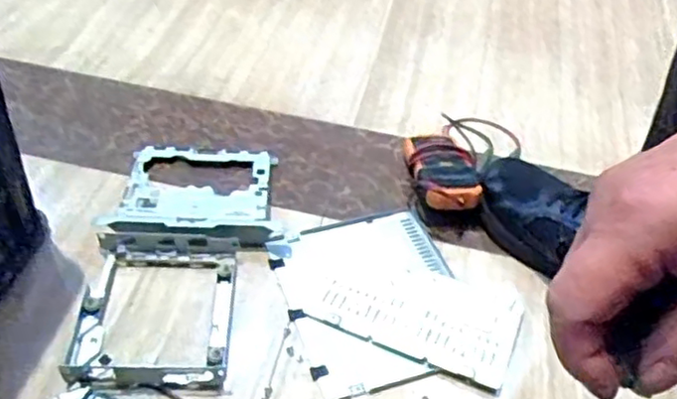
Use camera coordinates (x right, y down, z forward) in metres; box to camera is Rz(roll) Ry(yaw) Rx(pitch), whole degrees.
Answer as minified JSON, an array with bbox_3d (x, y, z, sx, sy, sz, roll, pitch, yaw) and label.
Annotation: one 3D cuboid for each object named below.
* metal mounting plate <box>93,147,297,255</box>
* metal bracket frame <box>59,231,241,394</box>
[{"bbox_3d":[-0.141,-0.008,0.682,0.168,0.027,0.149,1,44,-5],"label":"metal mounting plate"},{"bbox_3d":[-0.156,0.091,0.575,0.125,0.022,0.147,2,44,-5],"label":"metal bracket frame"}]

